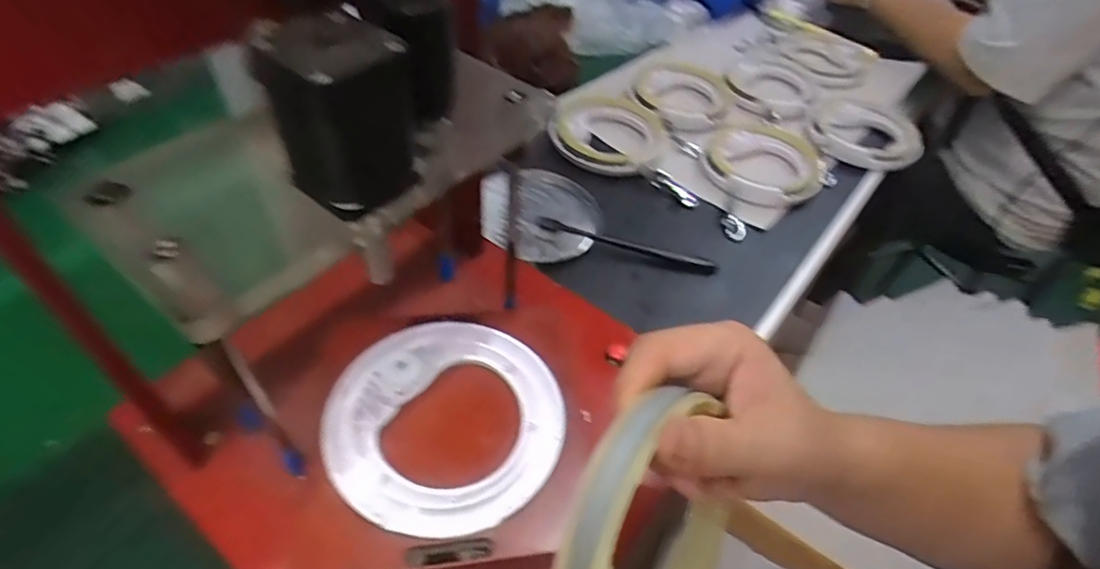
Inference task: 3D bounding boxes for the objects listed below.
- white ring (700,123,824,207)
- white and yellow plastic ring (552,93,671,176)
[{"bbox_3d":[0.246,-0.142,0.656,0.130,0.021,0.142,3,47,-3],"label":"white ring"},{"bbox_3d":[0.069,-0.180,0.661,0.122,0.028,0.138,19,48,12],"label":"white and yellow plastic ring"}]

